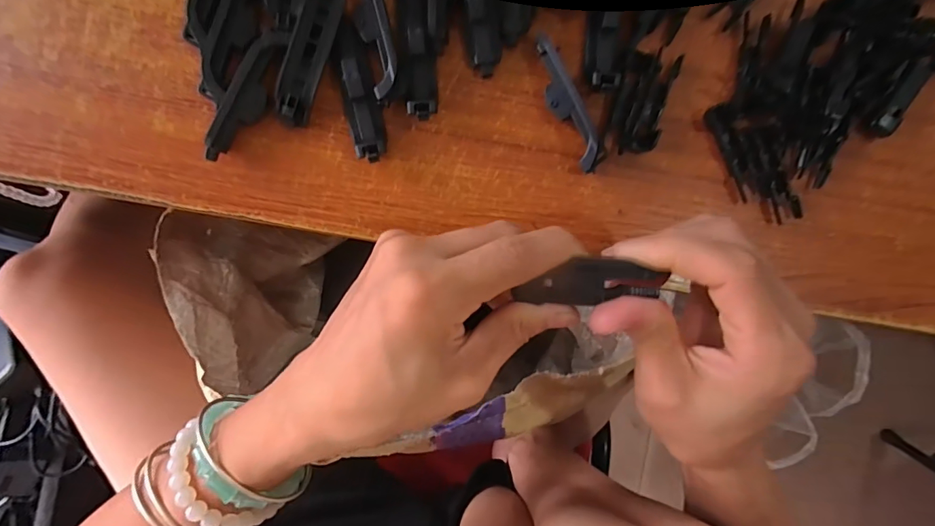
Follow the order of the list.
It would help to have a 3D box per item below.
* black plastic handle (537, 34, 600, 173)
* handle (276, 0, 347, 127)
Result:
[{"bbox_3d":[0.052,-0.084,0.242,0.014,0.018,0.073,-26,94,-1],"label":"black plastic handle"},{"bbox_3d":[-0.079,-0.109,0.233,0.018,0.017,0.074,18,92,-3],"label":"handle"}]

